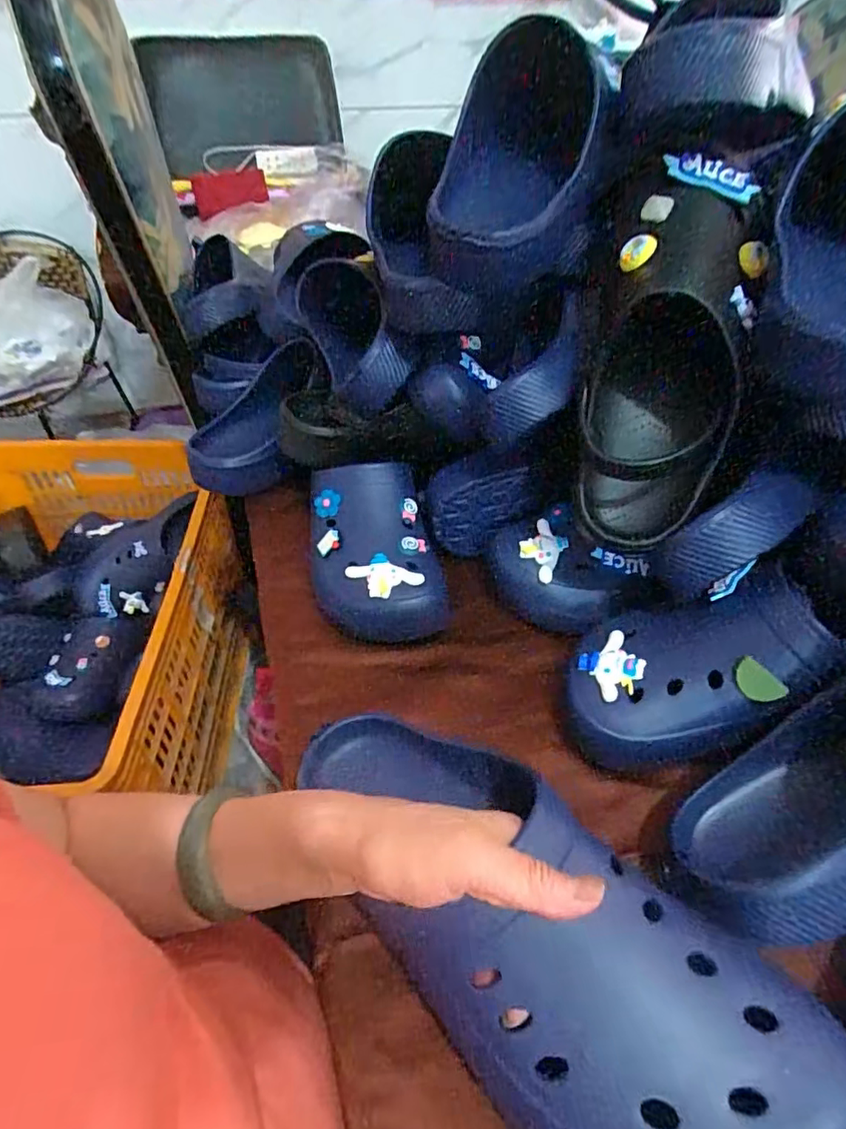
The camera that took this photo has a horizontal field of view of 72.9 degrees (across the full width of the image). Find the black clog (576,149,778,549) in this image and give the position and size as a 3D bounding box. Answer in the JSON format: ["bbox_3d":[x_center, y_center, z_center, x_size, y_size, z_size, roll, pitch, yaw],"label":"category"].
[{"bbox_3d":[0.171,-0.152,0.421,0.107,0.276,0.102,8,4,5],"label":"black clog"}]

